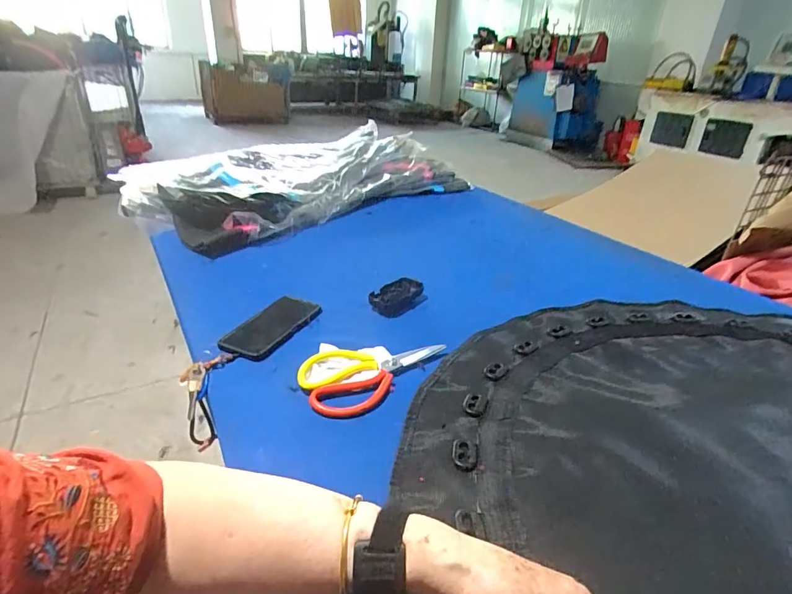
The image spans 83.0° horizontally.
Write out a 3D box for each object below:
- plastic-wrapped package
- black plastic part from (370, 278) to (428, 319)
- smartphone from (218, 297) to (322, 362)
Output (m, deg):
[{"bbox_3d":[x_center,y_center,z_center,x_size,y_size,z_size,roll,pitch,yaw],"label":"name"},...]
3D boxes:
[{"bbox_3d":[-0.251,-0.375,1.386,0.553,0.111,1.049,26,36,36],"label":"plastic-wrapped package"},{"bbox_3d":[0.005,0.001,0.781,0.068,0.026,0.115,24,34,35],"label":"black plastic part"},{"bbox_3d":[-0.190,0.042,0.694,0.087,0.011,0.169,13,29,18],"label":"smartphone"}]

